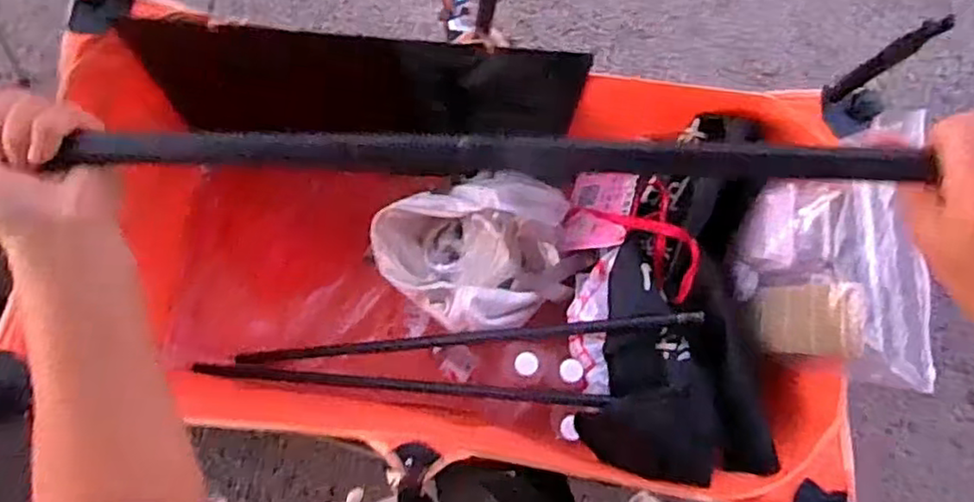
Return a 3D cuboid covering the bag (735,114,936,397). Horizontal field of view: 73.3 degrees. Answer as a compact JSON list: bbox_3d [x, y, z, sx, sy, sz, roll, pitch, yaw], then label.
[{"bbox_3d":[0.420,0.017,0.833,0.115,0.240,0.282,1,84,-1],"label":"bag"}]

